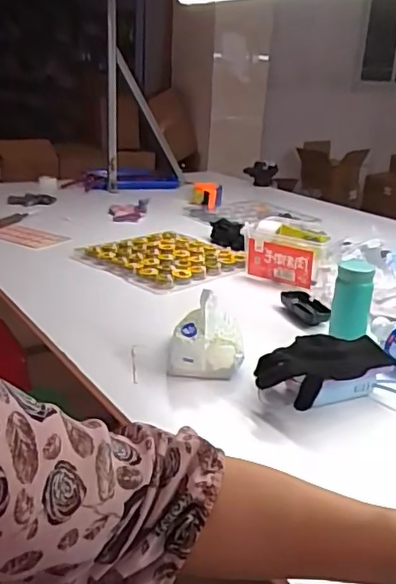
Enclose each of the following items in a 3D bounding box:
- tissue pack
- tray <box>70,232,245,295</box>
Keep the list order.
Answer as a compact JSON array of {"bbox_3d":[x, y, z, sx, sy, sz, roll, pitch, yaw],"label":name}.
[{"bbox_3d":[0.018,0.053,0.807,0.097,0.096,0.112,5,21,6],"label":"tissue pack"},{"bbox_3d":[-0.066,-0.076,1.240,0.290,0.030,0.274,20,26,38],"label":"tray"}]

